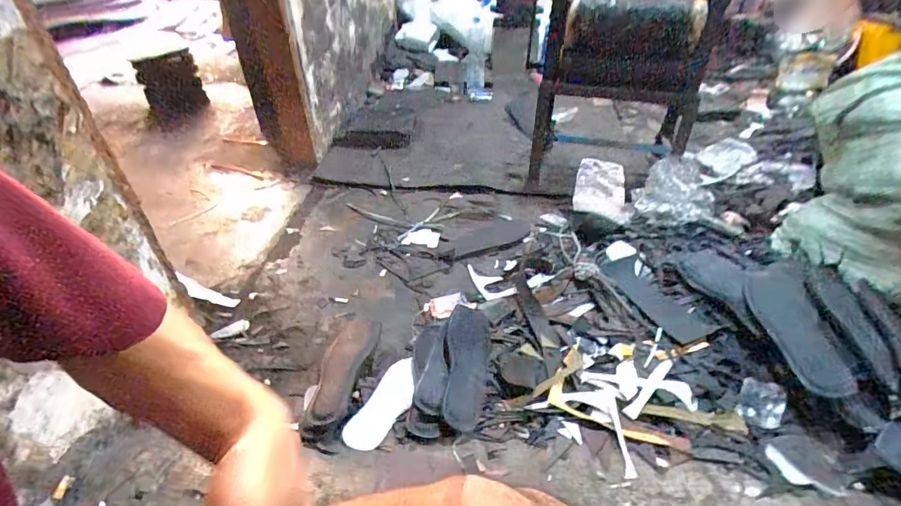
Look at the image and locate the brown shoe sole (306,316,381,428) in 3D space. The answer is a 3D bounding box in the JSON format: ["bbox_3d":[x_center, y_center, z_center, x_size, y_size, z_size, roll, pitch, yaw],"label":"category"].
[{"bbox_3d":[-0.195,0.207,0.804,0.075,0.034,0.284,-2,23,6],"label":"brown shoe sole"}]

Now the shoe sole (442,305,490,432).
[{"bbox_3d":[0.033,0.201,0.816,0.080,0.021,0.284,1,37,4],"label":"shoe sole"}]

